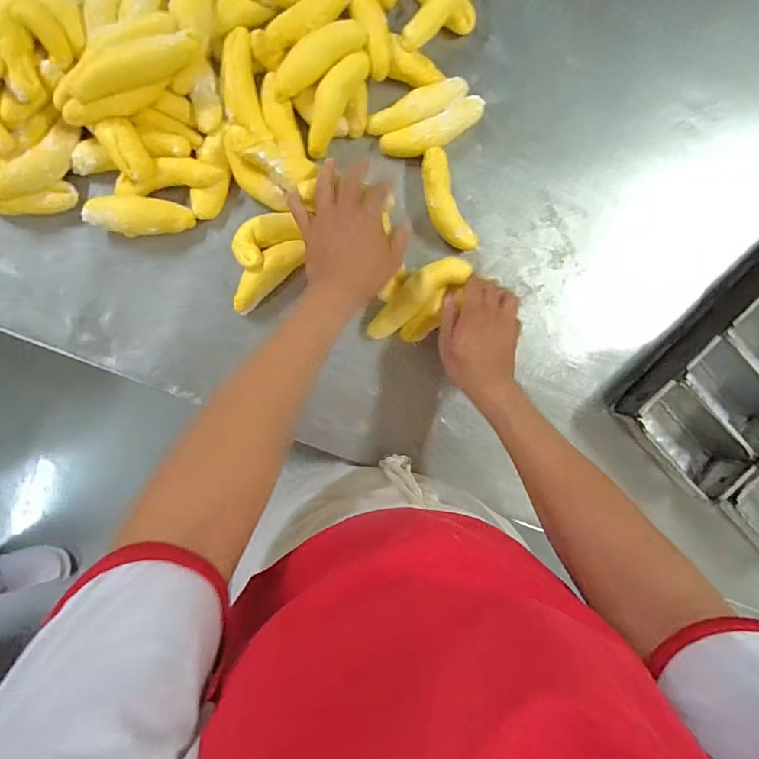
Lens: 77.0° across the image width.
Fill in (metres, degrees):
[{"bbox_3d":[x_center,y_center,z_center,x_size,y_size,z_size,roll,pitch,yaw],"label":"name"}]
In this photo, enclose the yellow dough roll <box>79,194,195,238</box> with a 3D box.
[{"bbox_3d":[-0.261,-0.177,0.523,0.115,0.044,0.040,1,93,-6],"label":"yellow dough roll"}]

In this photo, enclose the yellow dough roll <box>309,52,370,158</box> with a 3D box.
[{"bbox_3d":[-0.051,-0.307,0.526,0.036,0.024,0.112,27,90,-7],"label":"yellow dough roll"}]

